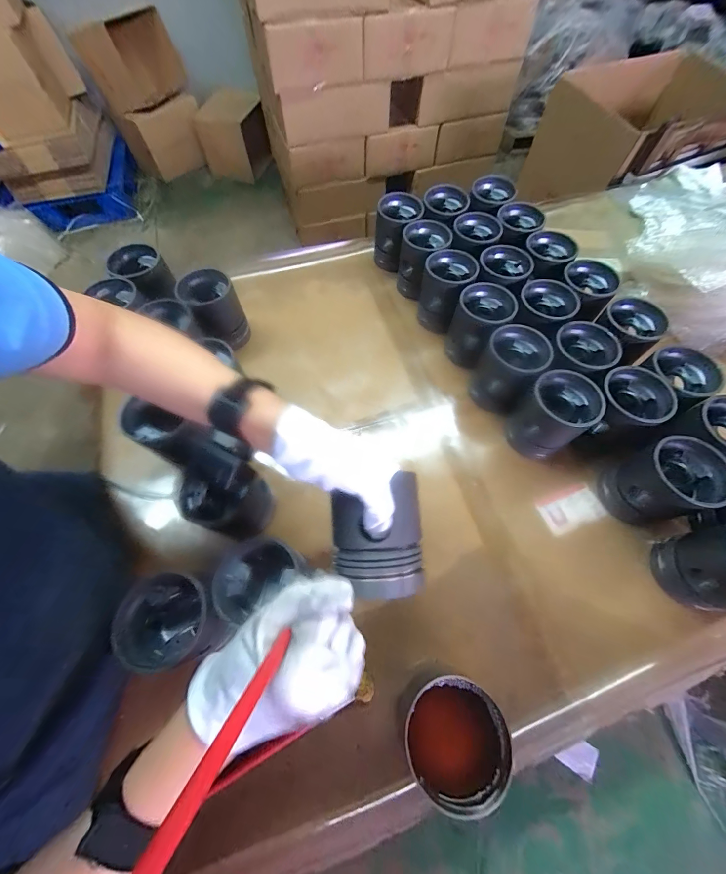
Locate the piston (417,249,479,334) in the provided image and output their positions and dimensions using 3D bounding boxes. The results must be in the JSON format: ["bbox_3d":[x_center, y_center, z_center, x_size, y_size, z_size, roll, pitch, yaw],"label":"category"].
[{"bbox_3d":[0.152,-0.271,0.601,0.089,0.106,0.098,19,65,8],"label":"piston"}]

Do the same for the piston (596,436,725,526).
[{"bbox_3d":[0.400,0.066,0.433,0.093,0.109,0.087,0,64,-1],"label":"piston"}]

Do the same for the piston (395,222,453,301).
[{"bbox_3d":[0.117,-0.348,0.643,0.092,0.109,0.103,10,64,4],"label":"piston"}]

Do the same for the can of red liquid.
[{"bbox_3d":[0.094,0.305,0.328,0.082,0.077,0.102,28,66,12],"label":"can of red liquid"}]

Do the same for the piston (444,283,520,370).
[{"bbox_3d":[0.200,-0.192,0.561,0.091,0.107,0.094,0,64,-1],"label":"piston"}]

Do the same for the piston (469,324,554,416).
[{"bbox_3d":[0.232,-0.107,0.519,0.088,0.103,0.096,0,64,-1],"label":"piston"}]

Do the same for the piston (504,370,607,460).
[{"bbox_3d":[0.281,-0.030,0.479,0.099,0.101,0.085,-34,69,-16],"label":"piston"}]

